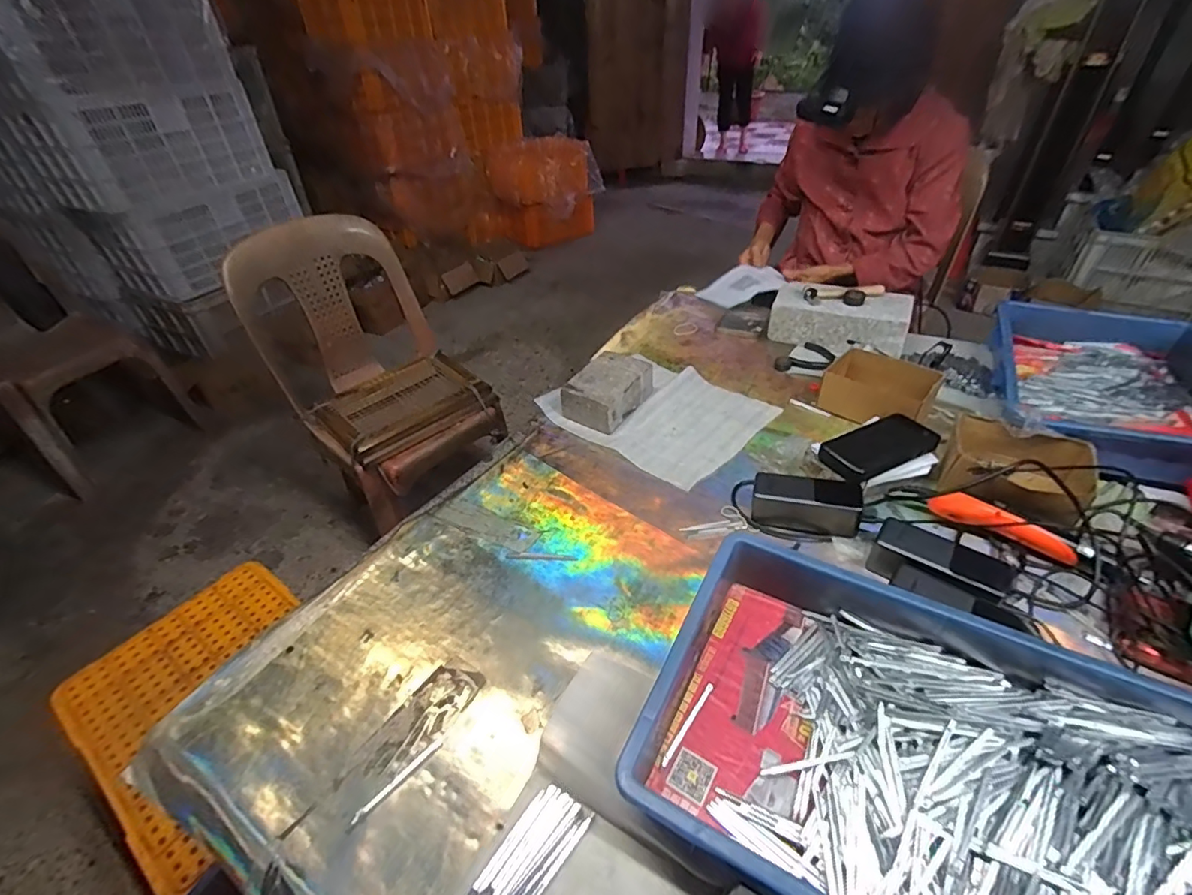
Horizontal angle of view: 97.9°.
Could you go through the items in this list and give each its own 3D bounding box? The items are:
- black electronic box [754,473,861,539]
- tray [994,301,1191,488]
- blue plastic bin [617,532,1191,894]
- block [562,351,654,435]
[{"bbox_3d":[0.273,0.075,0.680,0.128,0.047,0.060,8,41,14],"label":"black electronic box"},{"bbox_3d":[0.809,-0.104,0.823,0.293,0.082,0.448,16,44,22],"label":"tray"},{"bbox_3d":[0.270,0.259,0.425,0.428,0.077,0.293,18,45,24],"label":"blue plastic bin"},{"bbox_3d":[0.022,-0.102,0.904,0.103,0.060,0.154,22,46,27],"label":"block"}]

